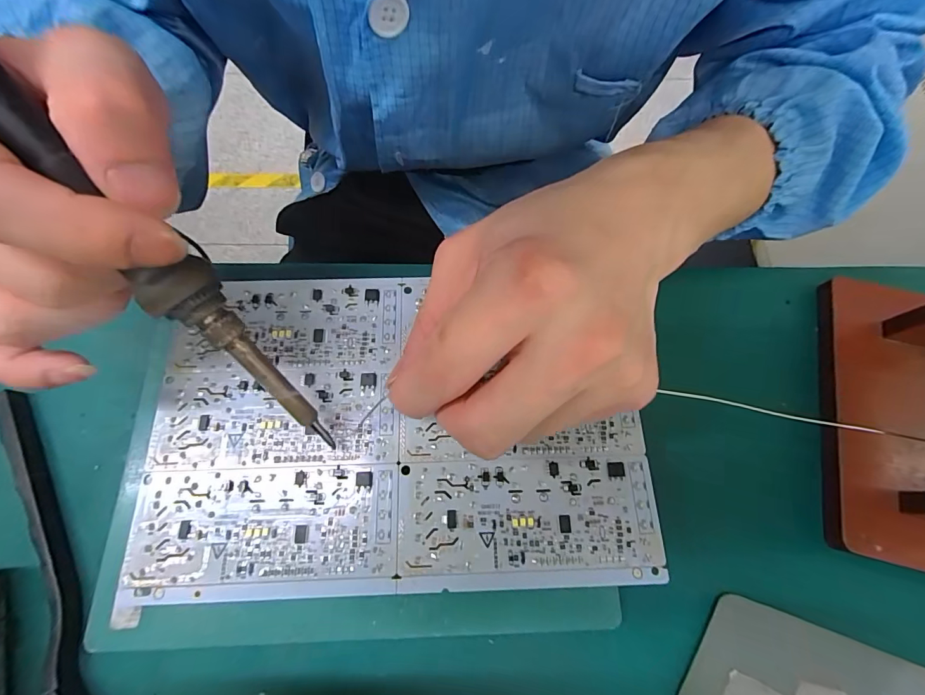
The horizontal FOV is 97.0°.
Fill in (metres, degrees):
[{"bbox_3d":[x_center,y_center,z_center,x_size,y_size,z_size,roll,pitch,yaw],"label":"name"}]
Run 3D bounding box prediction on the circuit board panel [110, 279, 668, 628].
[{"bbox_3d":[-0.028,0.031,0.178,0.206,0.004,0.133,-2,71,-1],"label":"circuit board panel"}]

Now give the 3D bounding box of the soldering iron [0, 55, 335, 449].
[{"bbox_3d":[-0.104,-0.038,0.126,0.019,0.021,0.203,-39,115,-13],"label":"soldering iron"}]

